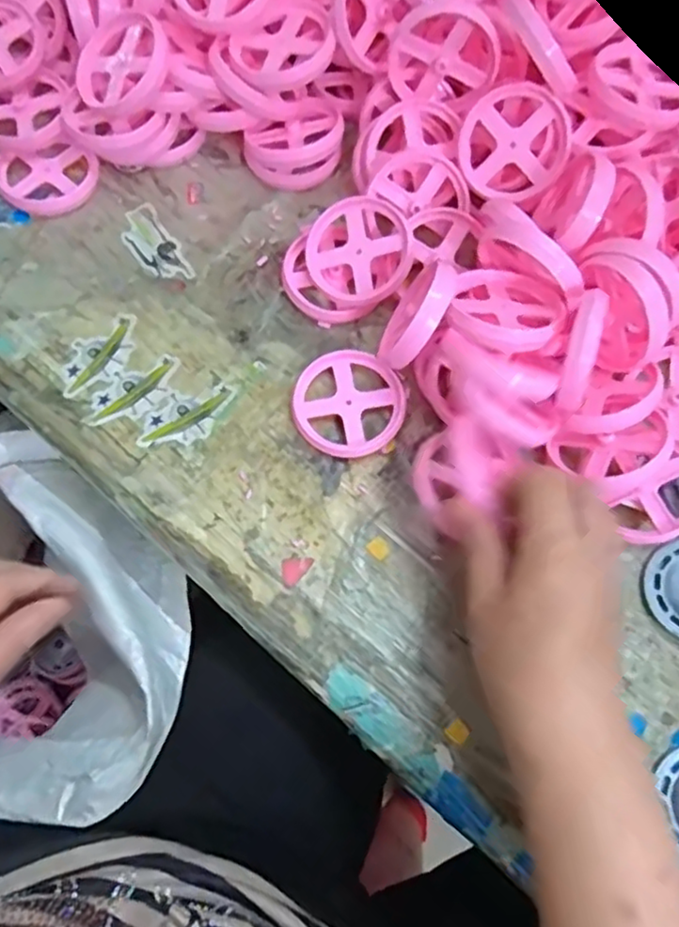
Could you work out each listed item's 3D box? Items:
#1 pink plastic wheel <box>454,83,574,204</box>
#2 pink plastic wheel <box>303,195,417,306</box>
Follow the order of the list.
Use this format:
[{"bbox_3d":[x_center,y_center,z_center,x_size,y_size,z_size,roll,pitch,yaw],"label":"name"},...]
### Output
[{"bbox_3d":[0.104,-0.190,0.395,0.061,0.012,0.063,5,110,13],"label":"pink plastic wheel"},{"bbox_3d":[0.013,-0.126,0.398,0.062,0.011,0.064,-1,86,14],"label":"pink plastic wheel"}]

